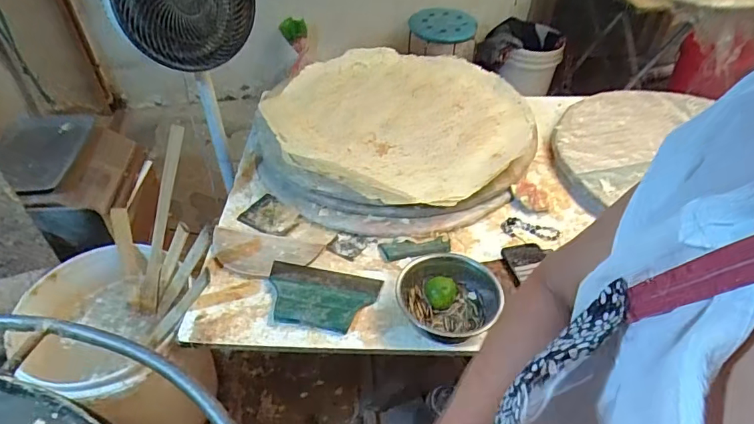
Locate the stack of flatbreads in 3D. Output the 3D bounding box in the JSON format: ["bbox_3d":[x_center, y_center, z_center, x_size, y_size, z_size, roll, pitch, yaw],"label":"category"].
[{"bbox_3d":[0.040,-0.202,1.140,0.586,0.084,0.596,19,47,19],"label":"stack of flatbreads"}]

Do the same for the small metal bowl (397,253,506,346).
[{"bbox_3d":[0.115,0.145,0.807,0.159,0.064,0.150,0,44,0],"label":"small metal bowl"}]

